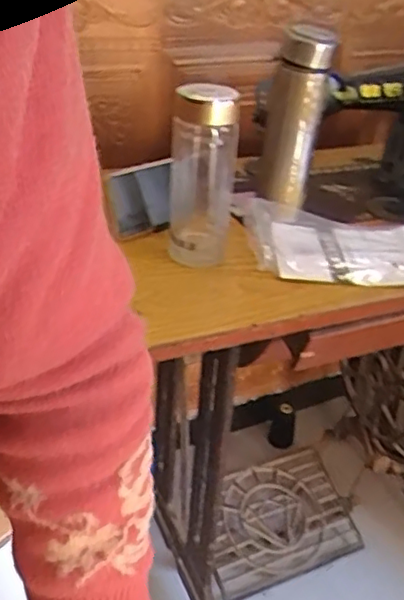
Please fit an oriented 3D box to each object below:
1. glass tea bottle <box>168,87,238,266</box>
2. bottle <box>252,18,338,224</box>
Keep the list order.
[{"bbox_3d":[0.002,-0.135,0.683,0.072,0.195,0.056,2,33,-4],"label":"glass tea bottle"},{"bbox_3d":[0.113,-0.222,0.780,0.070,0.221,0.084,7,33,4],"label":"bottle"}]

